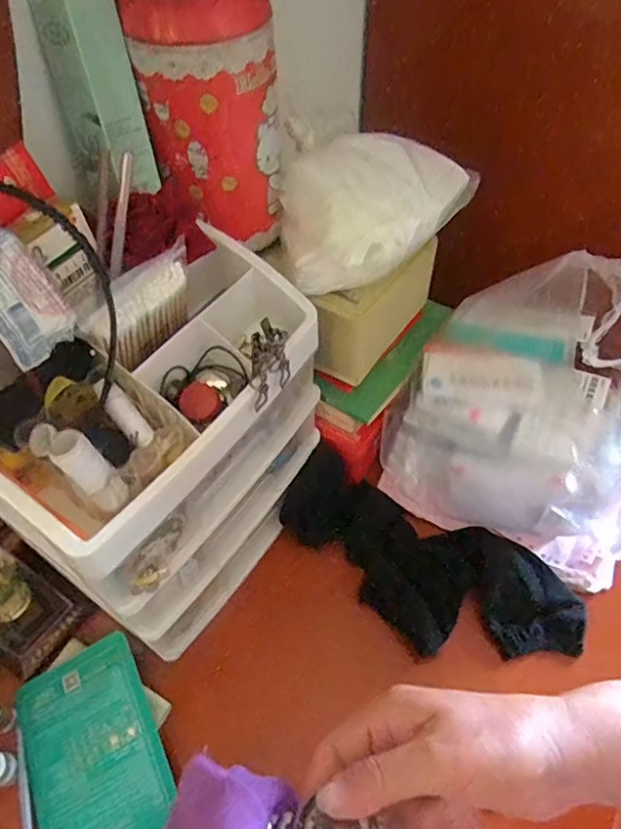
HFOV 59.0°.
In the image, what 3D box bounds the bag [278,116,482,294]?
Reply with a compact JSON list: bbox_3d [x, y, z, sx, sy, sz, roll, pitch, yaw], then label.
[{"bbox_3d":[0.055,-0.170,0.450,0.161,0.066,0.133,7,54,6],"label":"bag"}]

